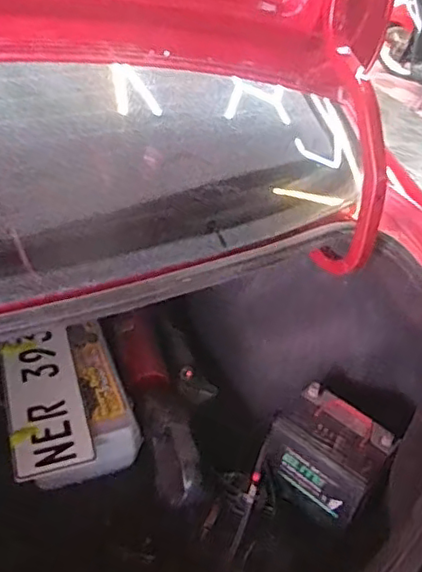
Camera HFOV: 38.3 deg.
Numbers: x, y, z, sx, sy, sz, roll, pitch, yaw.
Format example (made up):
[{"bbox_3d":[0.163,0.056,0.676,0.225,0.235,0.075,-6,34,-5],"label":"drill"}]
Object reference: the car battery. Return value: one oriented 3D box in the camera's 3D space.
[{"bbox_3d":[0.206,0.298,1.090,0.189,0.170,0.142,30,44,26],"label":"car battery"}]

